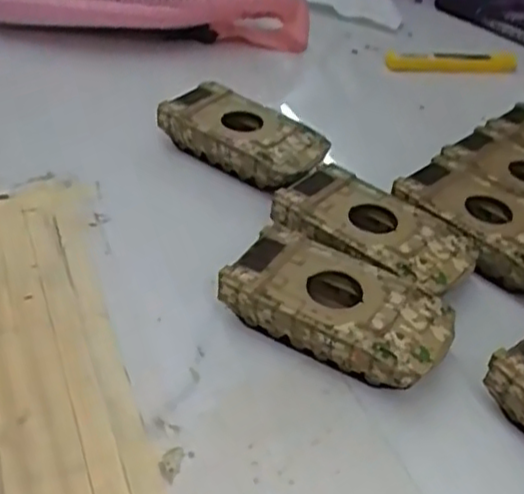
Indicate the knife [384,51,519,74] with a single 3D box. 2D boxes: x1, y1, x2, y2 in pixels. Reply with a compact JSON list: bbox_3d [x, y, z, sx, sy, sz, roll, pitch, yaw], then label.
[{"bbox_3d":[0.147,-0.145,0.541,0.109,0.012,0.020,-7,42,-15],"label":"knife"}]

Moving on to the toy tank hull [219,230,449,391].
[{"bbox_3d":[0.033,0.029,0.306,0.093,0.027,0.048,25,44,21],"label":"toy tank hull"}]

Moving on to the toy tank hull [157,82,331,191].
[{"bbox_3d":[-0.009,-0.062,0.408,0.091,0.029,0.049,29,45,24],"label":"toy tank hull"}]

